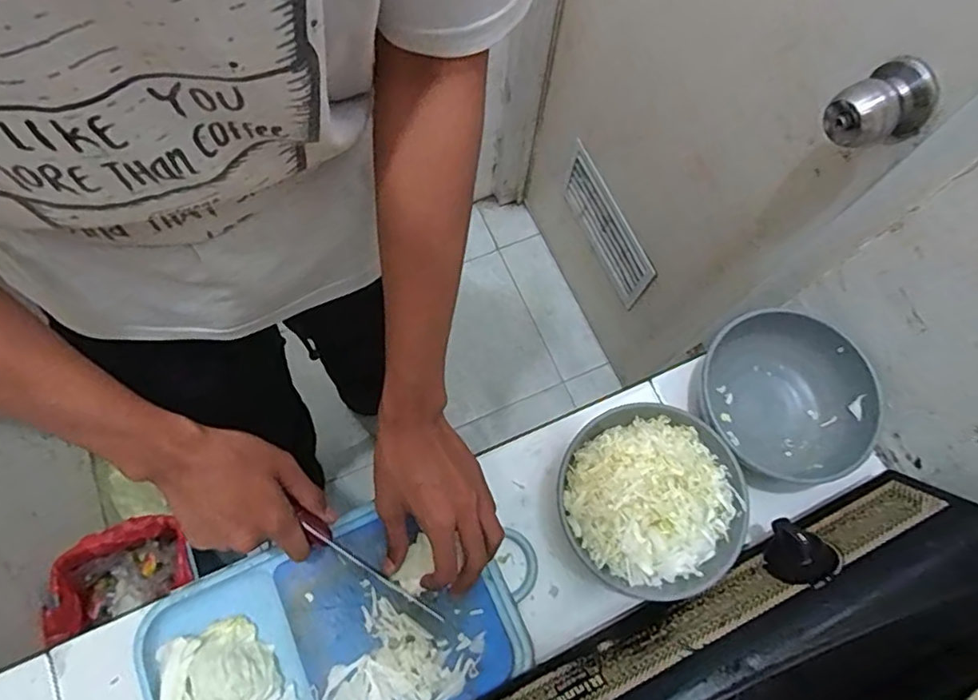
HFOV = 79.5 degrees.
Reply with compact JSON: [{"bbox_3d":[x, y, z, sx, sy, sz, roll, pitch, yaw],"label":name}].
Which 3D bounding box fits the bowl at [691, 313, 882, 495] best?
[{"bbox_3d":[0.273,0.050,0.567,0.150,0.076,0.161,1,72,-2],"label":"bowl"}]

